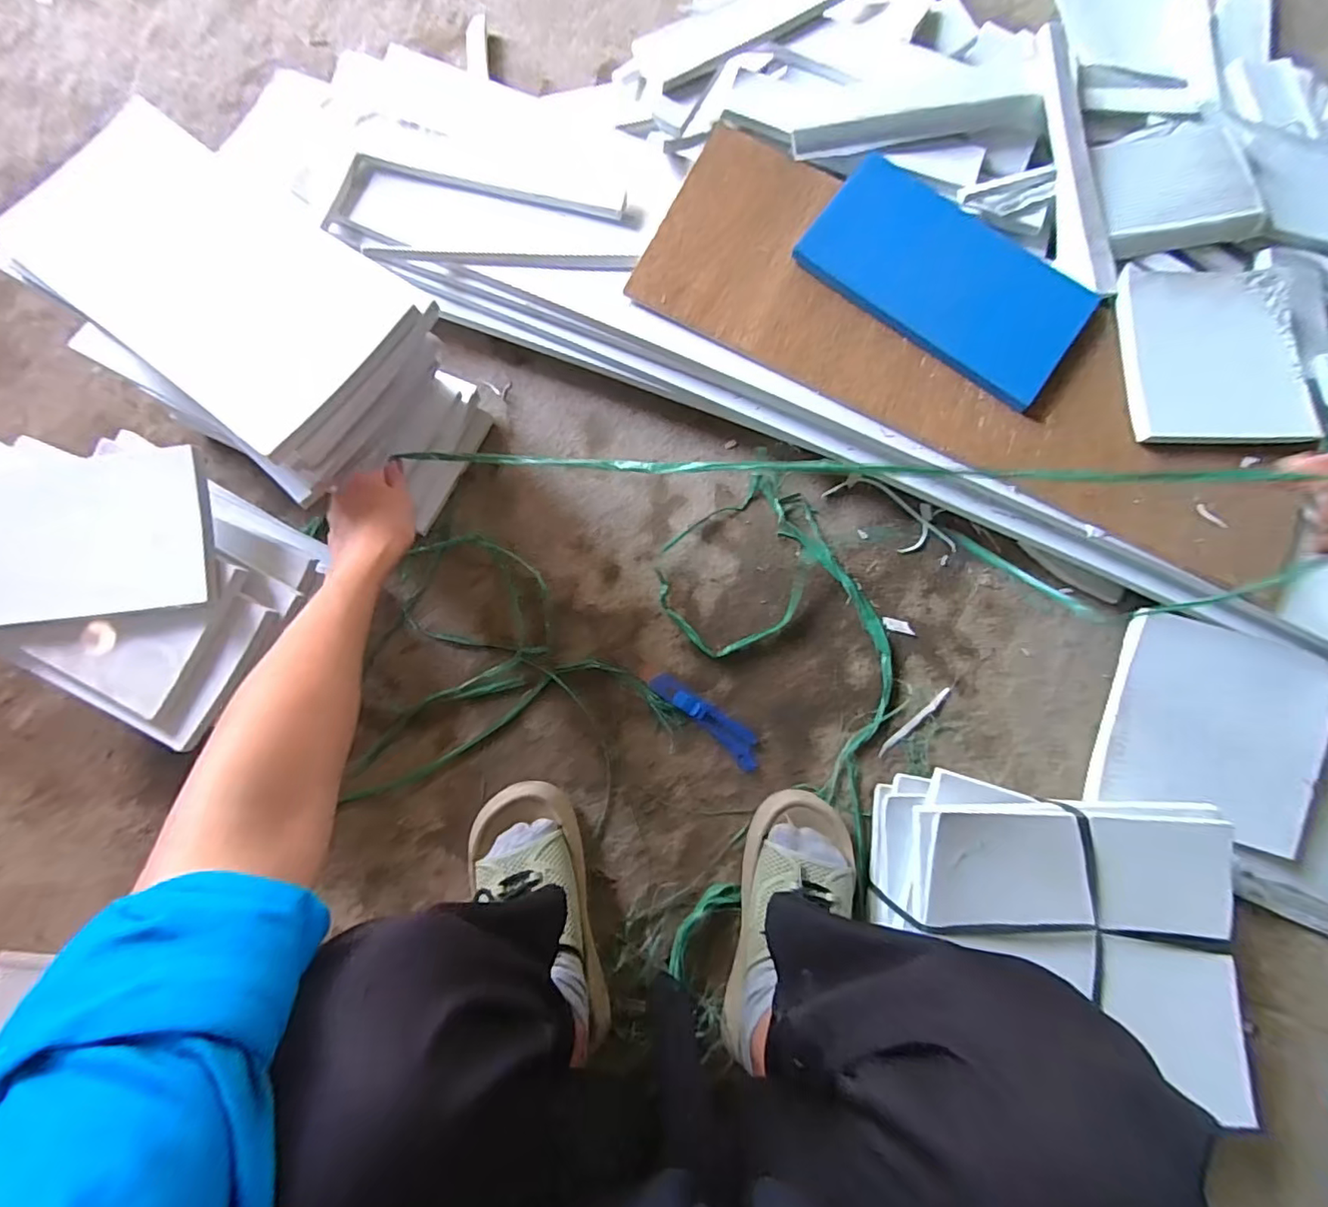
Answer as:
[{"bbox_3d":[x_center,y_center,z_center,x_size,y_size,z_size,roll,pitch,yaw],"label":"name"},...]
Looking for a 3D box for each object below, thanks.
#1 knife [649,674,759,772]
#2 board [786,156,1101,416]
[{"bbox_3d":[0.043,0.121,0.583,0.135,0.015,0.034,34,80,5],"label":"knife"},{"bbox_3d":[0.293,-0.338,0.579,0.277,0.021,0.157,36,80,4],"label":"board"}]

